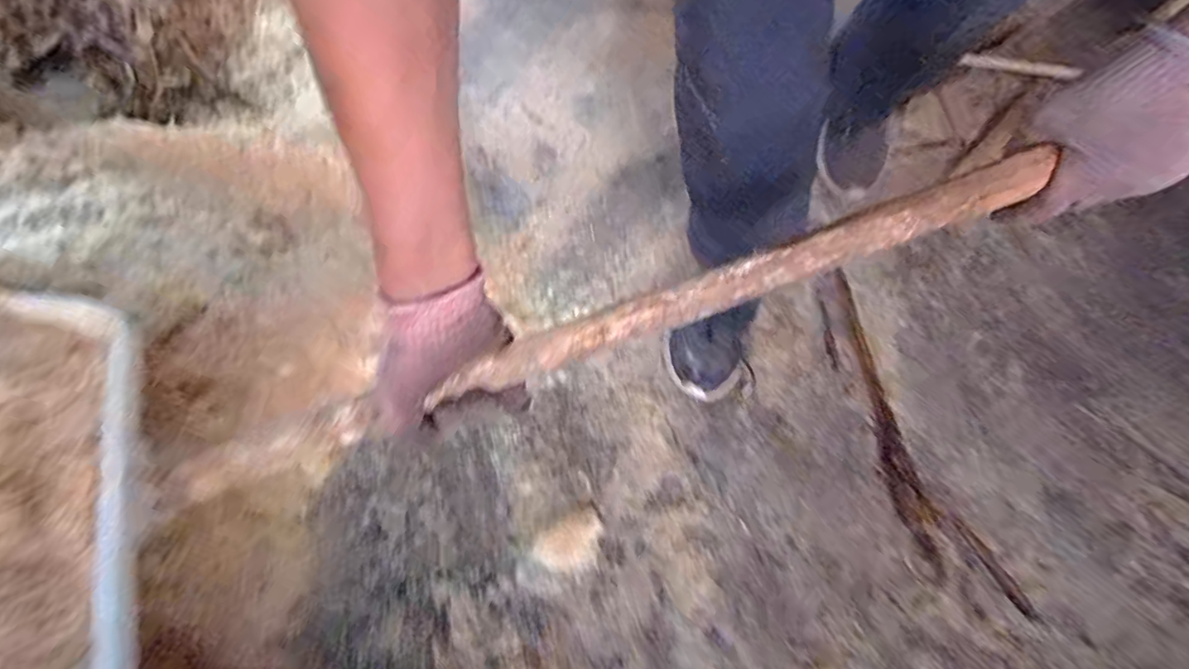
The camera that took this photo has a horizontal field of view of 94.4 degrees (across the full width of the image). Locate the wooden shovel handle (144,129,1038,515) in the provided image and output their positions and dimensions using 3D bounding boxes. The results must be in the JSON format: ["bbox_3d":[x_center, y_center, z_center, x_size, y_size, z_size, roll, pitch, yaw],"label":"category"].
[{"bbox_3d":[0.011,-0.005,0.419,0.696,0.025,0.030,-21,60,-1],"label":"wooden shovel handle"}]

